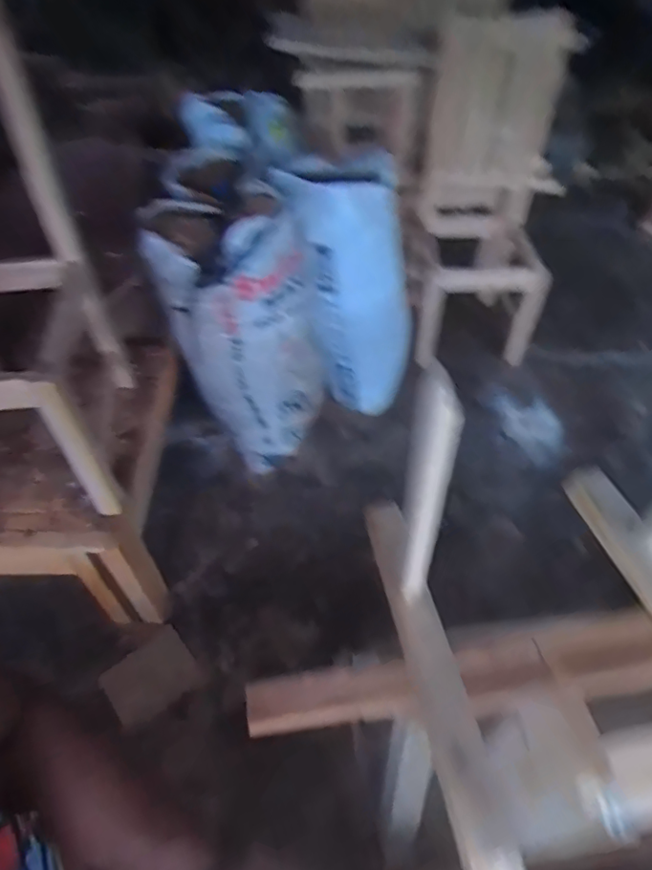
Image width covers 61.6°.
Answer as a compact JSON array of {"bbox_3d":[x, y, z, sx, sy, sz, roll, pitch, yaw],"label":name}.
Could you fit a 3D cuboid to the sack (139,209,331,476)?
[{"bbox_3d":[-0.224,-0.227,1.655,0.460,0.749,0.250,-9,50,-7],"label":"sack"}]

